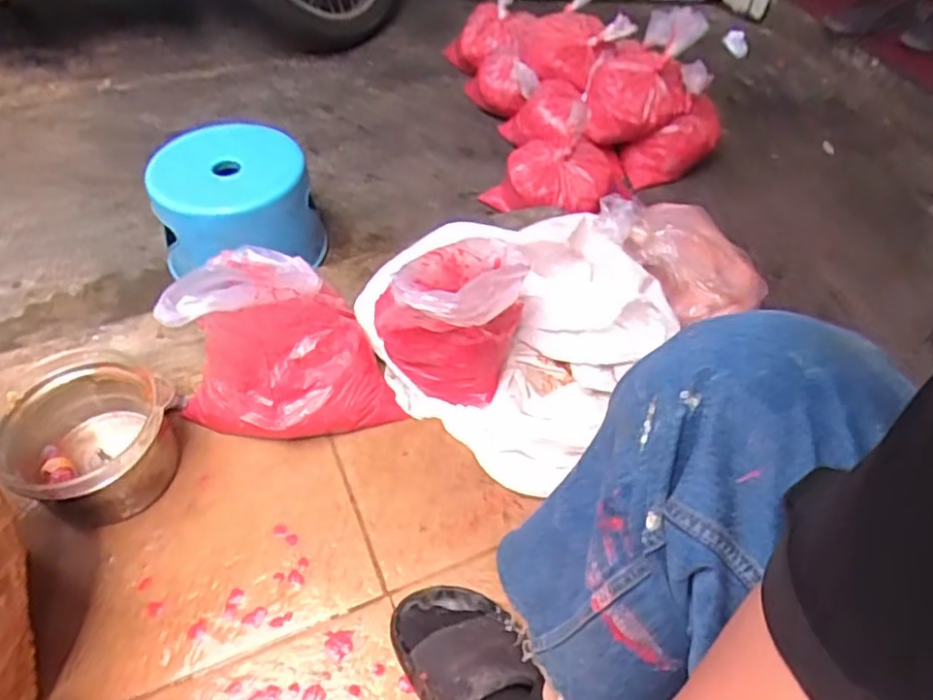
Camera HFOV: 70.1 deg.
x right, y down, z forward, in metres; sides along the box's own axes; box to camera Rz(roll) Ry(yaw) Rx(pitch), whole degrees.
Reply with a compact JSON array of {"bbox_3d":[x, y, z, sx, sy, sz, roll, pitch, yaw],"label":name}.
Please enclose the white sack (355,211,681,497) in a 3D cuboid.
[{"bbox_3d":[0.070,-0.060,0.825,0.295,0.223,0.360,33,53,22],"label":"white sack"}]

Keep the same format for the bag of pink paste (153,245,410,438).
[{"bbox_3d":[-0.192,-0.013,0.772,0.242,0.215,0.182,12,48,6],"label":"bag of pink paste"}]

